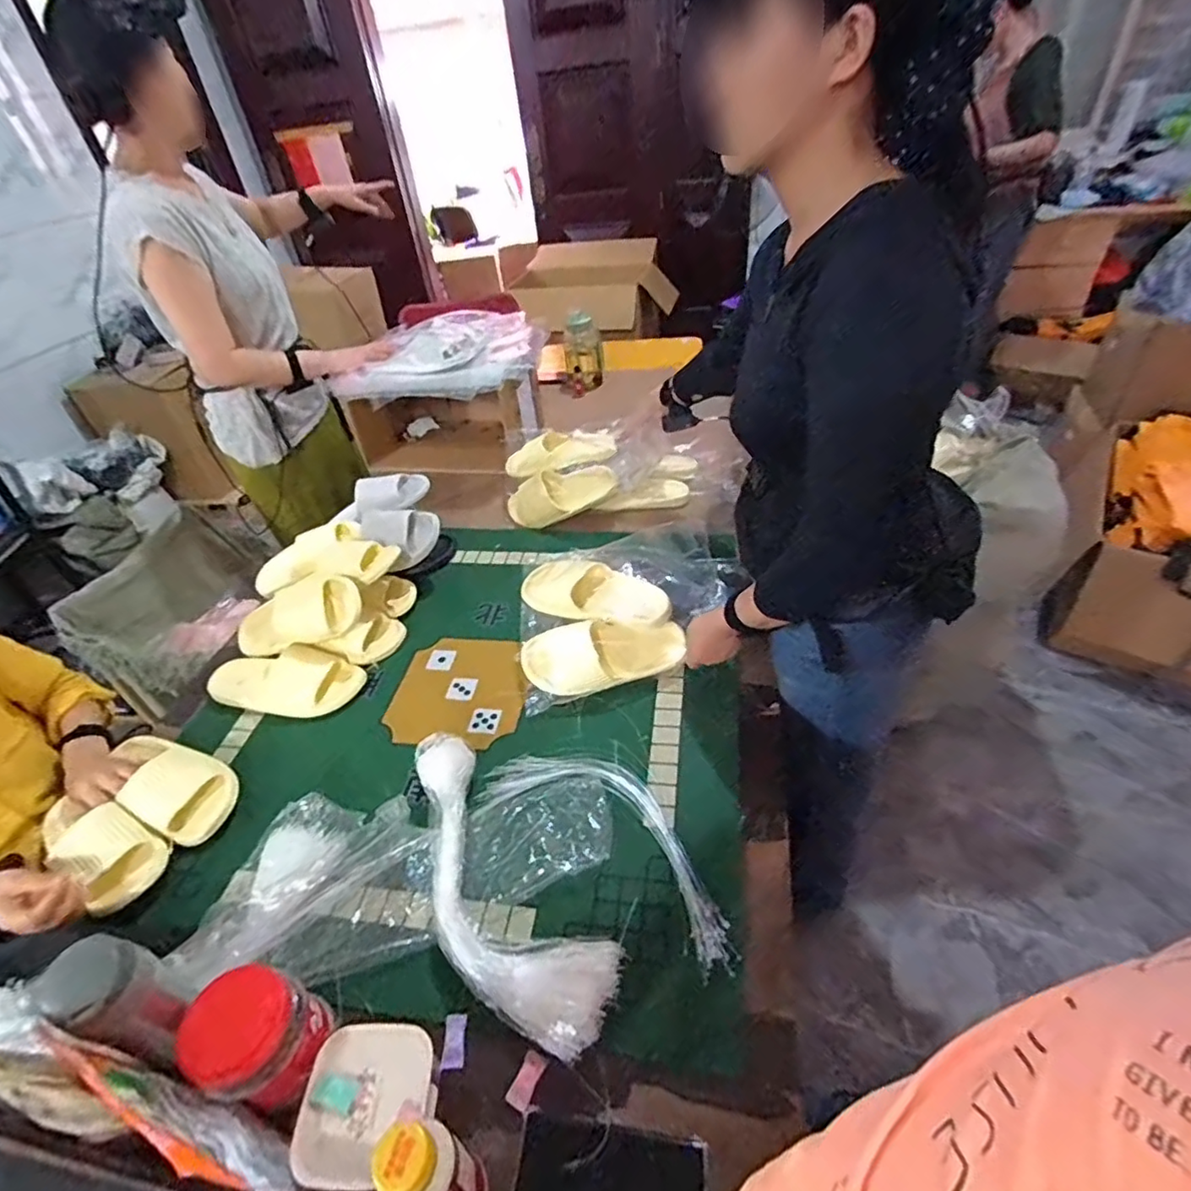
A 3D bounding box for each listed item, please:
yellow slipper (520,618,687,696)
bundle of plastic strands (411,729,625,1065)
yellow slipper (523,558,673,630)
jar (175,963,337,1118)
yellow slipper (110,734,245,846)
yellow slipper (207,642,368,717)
[{"bbox_3d":[0.013,0.096,0.918,0.255,0.113,0.061,-8,0,-2],"label":"yellow slipper"},{"bbox_3d":[-0.124,0.329,0.681,0.142,0.067,0.387,-31,46,-26],"label":"bundle of plastic strands"},{"bbox_3d":[-0.007,-0.010,0.944,0.248,0.073,0.120,20,47,28],"label":"yellow slipper"},{"bbox_3d":[-0.310,0.411,0.548,0.078,0.121,0.095,9,43,18],"label":"jar"},{"bbox_3d":[-0.623,0.263,0.846,0.248,0.058,0.107,14,45,23],"label":"yellow slipper"},{"bbox_3d":[-0.511,0.134,0.961,0.246,0.054,0.108,6,42,14],"label":"yellow slipper"}]

